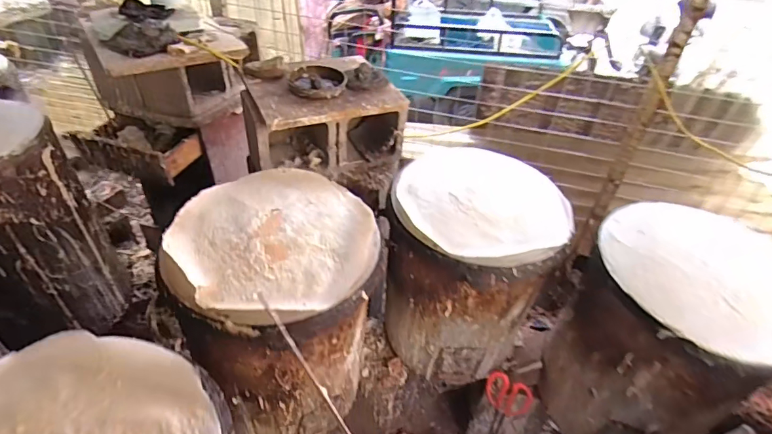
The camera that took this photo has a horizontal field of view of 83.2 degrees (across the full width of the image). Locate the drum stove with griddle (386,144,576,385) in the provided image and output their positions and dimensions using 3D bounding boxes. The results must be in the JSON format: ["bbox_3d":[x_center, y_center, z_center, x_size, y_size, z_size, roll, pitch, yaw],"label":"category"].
[{"bbox_3d":[0.191,0.126,1.068,0.377,0.454,0.385,5,41,2],"label":"drum stove with griddle"}]

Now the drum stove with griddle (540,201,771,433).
[{"bbox_3d":[0.570,0.257,0.925,0.322,0.508,0.364,-29,50,-31],"label":"drum stove with griddle"}]

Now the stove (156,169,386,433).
[{"bbox_3d":[-0.205,0.200,0.917,0.363,0.455,0.376,-3,41,-8],"label":"stove"}]

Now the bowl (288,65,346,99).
[{"bbox_3d":[-0.173,-0.339,1.084,0.134,0.038,0.134,2,41,-2],"label":"bowl"}]

